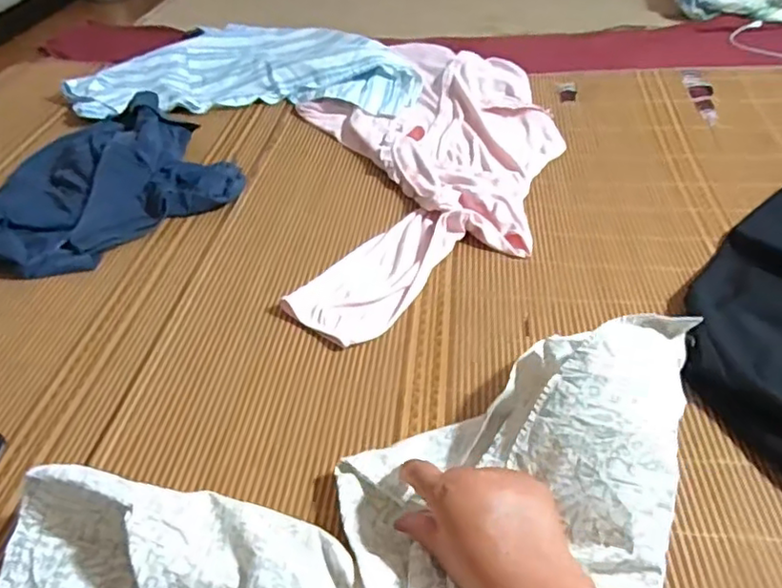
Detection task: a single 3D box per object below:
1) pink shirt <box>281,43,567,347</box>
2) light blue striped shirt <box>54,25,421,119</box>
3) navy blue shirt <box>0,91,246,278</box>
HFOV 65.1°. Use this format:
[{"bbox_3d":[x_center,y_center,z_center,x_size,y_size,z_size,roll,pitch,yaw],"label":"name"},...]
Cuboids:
[{"bbox_3d":[0.066,-0.213,0.915,0.403,0.035,0.741,-4,42,-2],"label":"pink shirt"},{"bbox_3d":[-0.261,-0.414,1.136,0.591,0.062,0.385,-7,42,-5],"label":"light blue striped shirt"},{"bbox_3d":[-0.406,-0.155,0.841,0.344,0.069,0.266,-31,49,-28],"label":"navy blue shirt"}]

